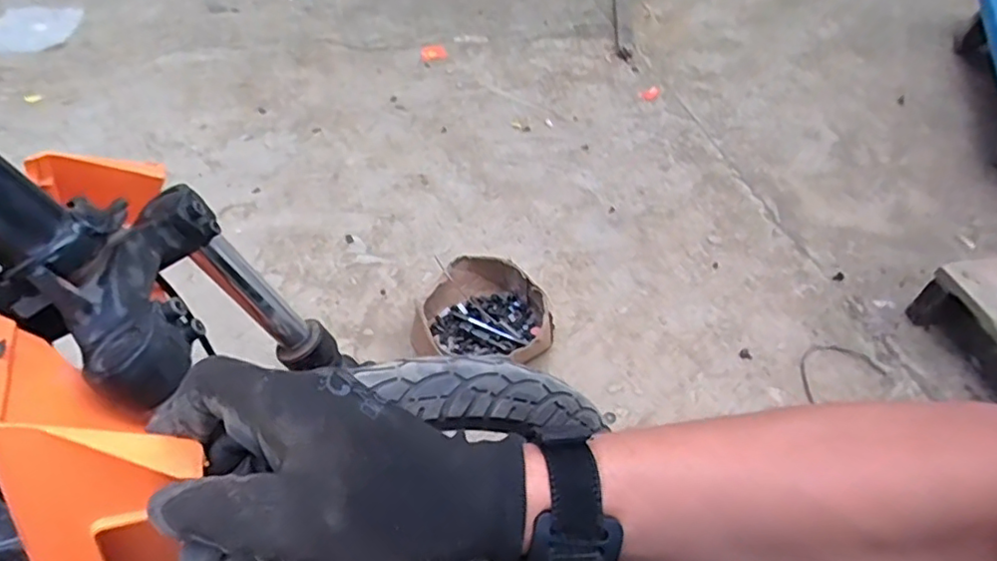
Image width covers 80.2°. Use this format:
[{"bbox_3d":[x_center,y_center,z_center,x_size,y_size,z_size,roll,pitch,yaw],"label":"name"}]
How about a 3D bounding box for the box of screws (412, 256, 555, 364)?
[{"bbox_3d":[-0.017,0.054,0.911,0.205,0.092,0.198,8,49,2],"label":"box of screws"}]

